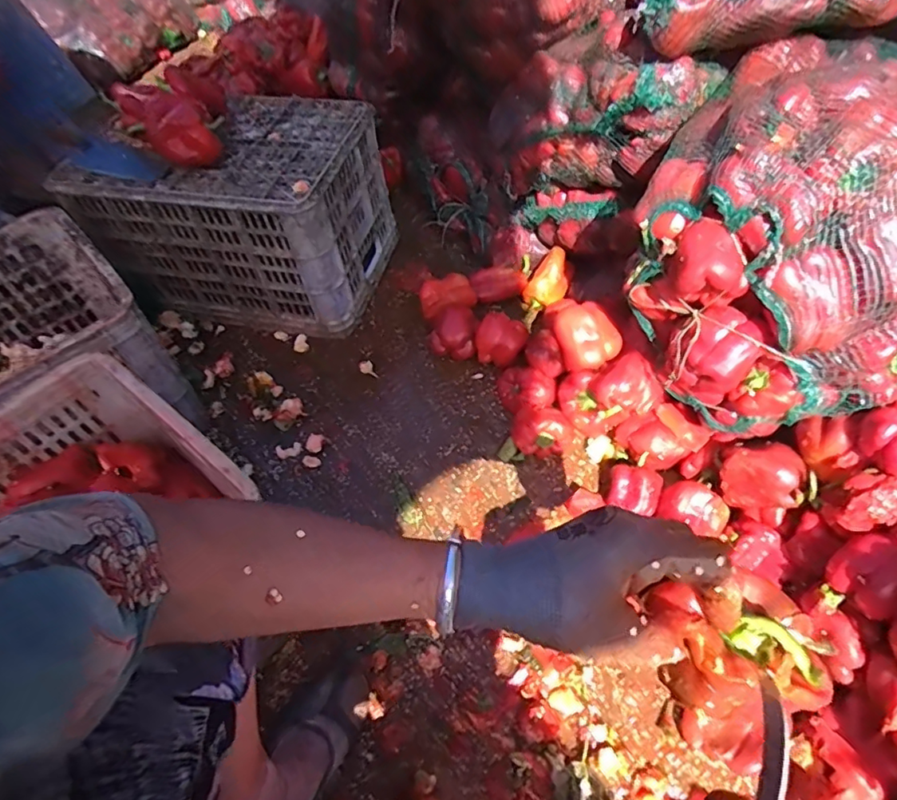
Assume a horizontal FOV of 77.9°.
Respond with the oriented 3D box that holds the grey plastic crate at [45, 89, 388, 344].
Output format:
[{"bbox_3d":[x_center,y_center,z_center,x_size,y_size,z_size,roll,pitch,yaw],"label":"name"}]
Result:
[{"bbox_3d":[-0.393,-0.376,1.078,0.483,0.255,0.356,9,55,10],"label":"grey plastic crate"}]

